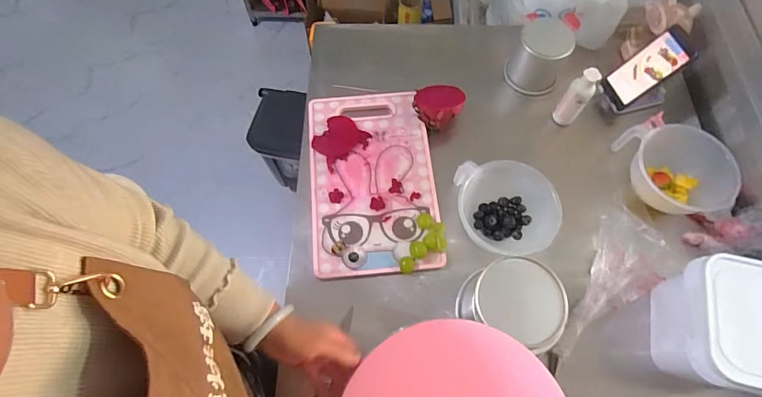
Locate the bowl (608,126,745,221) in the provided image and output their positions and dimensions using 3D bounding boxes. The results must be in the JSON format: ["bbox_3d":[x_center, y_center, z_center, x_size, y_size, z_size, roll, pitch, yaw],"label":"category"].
[{"bbox_3d":[0.501,-0.051,0.706,0.147,0.081,0.182,-15,67,-6],"label":"bowl"}]

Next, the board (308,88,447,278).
[{"bbox_3d":[-0.016,-0.040,0.757,0.221,0.015,0.354,-5,67,-2],"label":"board"}]

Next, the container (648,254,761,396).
[{"bbox_3d":[0.502,0.195,0.594,0.161,0.156,0.173,13,67,5],"label":"container"}]

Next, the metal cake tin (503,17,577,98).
[{"bbox_3d":[0.307,-0.277,0.808,0.101,0.119,0.104,0,67,0],"label":"metal cake tin"}]

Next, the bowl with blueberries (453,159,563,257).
[{"bbox_3d":[0.214,0.021,0.685,0.149,0.081,0.159,0,67,0],"label":"bowl with blueberries"}]

